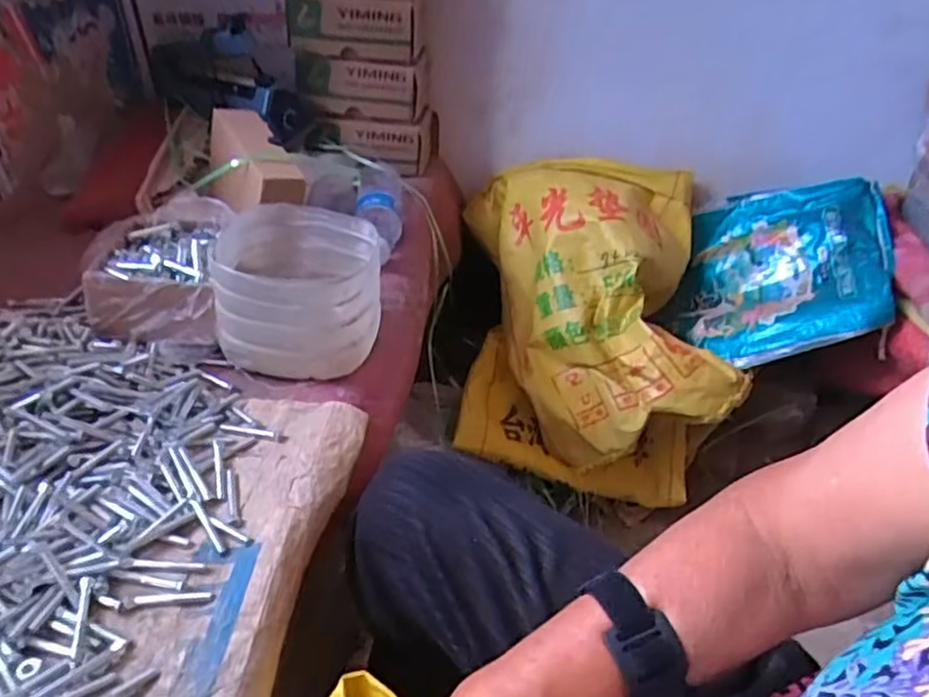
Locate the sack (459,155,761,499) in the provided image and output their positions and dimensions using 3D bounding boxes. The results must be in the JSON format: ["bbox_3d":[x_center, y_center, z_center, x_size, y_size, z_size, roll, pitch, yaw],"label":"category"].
[{"bbox_3d":[0.202,-0.042,1.086,0.399,0.384,0.378,3,36,3],"label":"sack"}]

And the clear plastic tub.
[{"bbox_3d":[-0.167,-0.057,0.688,0.153,0.121,0.160,-5,37,-13],"label":"clear plastic tub"}]

